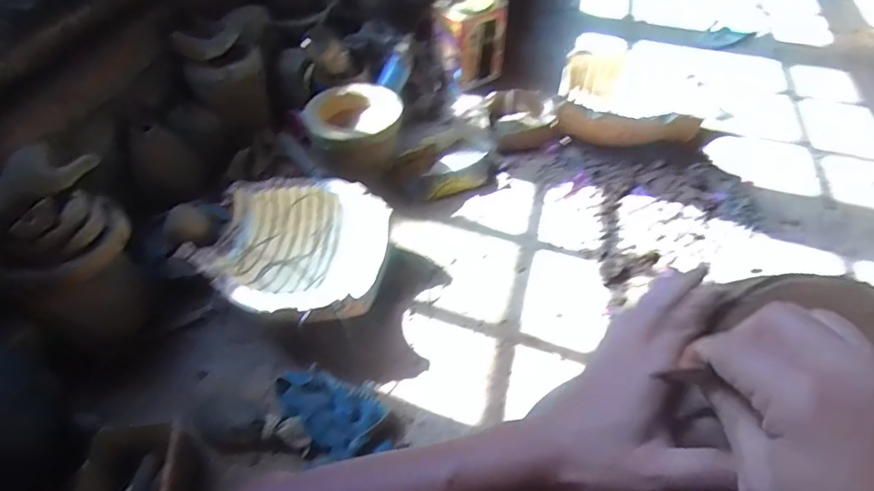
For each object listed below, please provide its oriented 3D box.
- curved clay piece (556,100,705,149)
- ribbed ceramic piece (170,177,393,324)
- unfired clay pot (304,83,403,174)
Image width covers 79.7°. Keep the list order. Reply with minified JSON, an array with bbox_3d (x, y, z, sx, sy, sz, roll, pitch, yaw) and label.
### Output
[{"bbox_3d":[0.462,-0.276,1.306,0.332,0.128,0.071,14,50,14],"label":"curved clay piece"},{"bbox_3d":[-0.282,0.034,1.064,0.348,0.180,0.330,-1,48,1],"label":"ribbed ceramic piece"},{"bbox_3d":[-0.193,-0.280,1.261,0.220,0.161,0.199,-9,49,-6],"label":"unfired clay pot"}]

